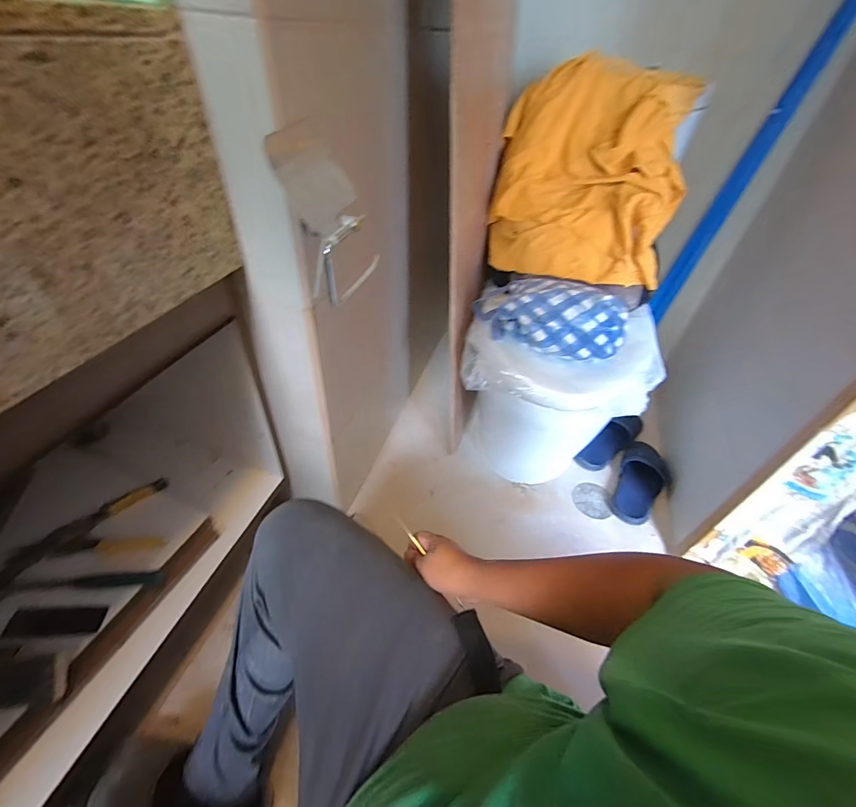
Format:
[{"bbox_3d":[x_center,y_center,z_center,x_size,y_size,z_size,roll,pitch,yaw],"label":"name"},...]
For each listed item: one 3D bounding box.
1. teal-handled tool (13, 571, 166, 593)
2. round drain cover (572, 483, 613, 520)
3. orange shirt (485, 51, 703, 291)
[{"bbox_3d":[-0.572,0.306,0.670,0.218,0.024,0.024,-3,44,-9],"label":"teal-handled tool"},{"bbox_3d":[0.444,0.263,1.071,0.094,0.005,0.100,-2,54,3],"label":"round drain cover"},{"bbox_3d":[0.340,-0.480,0.861,0.378,0.160,0.456,12,87,21],"label":"orange shirt"}]

